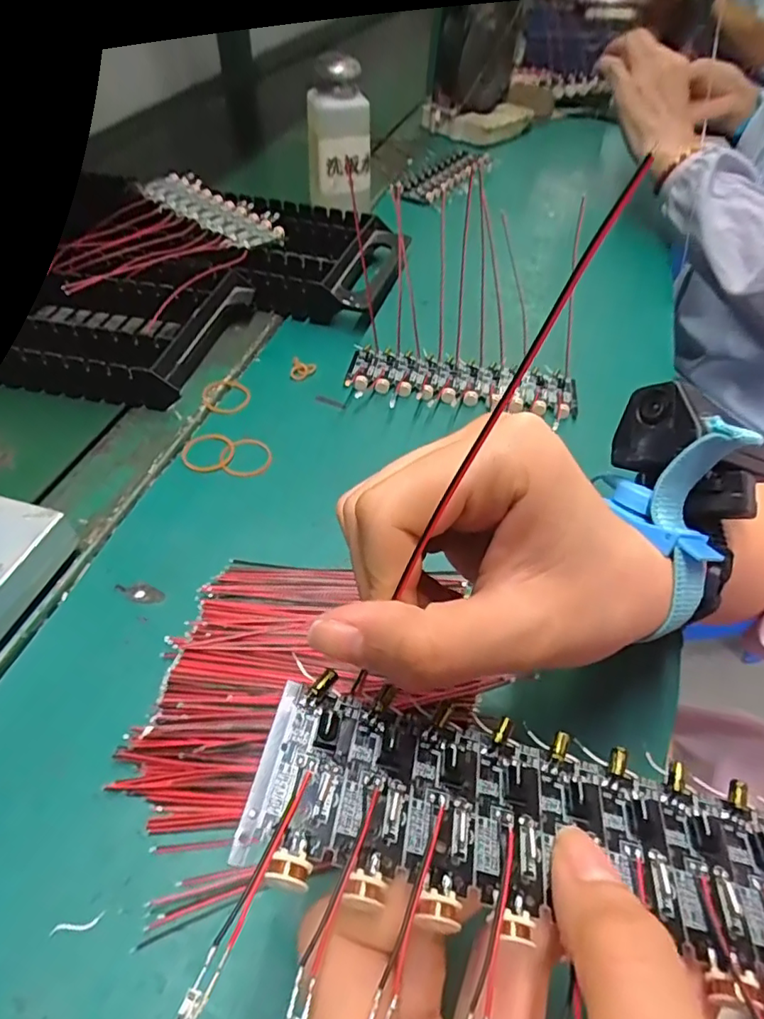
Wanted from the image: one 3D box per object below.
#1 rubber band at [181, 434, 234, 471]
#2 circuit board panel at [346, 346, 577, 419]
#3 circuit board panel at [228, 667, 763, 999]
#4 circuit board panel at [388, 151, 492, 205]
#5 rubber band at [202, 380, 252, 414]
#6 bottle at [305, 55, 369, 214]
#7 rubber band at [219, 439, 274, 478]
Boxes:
[{"bbox_3d":[-0.110,-0.036,0.351,0.034,0.004,0.032,18,57,12],"label":"rubber band"},{"bbox_3d":[0.057,-0.092,0.403,0.162,0.011,0.047,7,49,6],"label":"circuit board panel"},{"bbox_3d":[0.051,0.077,0.128,0.161,0.010,0.043,16,50,-1],"label":"circuit board panel"},{"bbox_3d":[0.072,-0.385,0.643,0.060,0.018,0.138,32,56,25],"label":"circuit board panel"},{"bbox_3d":[-0.107,-0.079,0.386,0.032,0.005,0.034,-8,49,-7],"label":"rubber band"},{"bbox_3d":[-0.040,-0.346,0.517,0.053,0.109,0.047,-19,52,-17],"label":"bottle"},{"bbox_3d":[-0.085,-0.034,0.349,0.031,0.004,0.032,4,49,3],"label":"rubber band"}]

